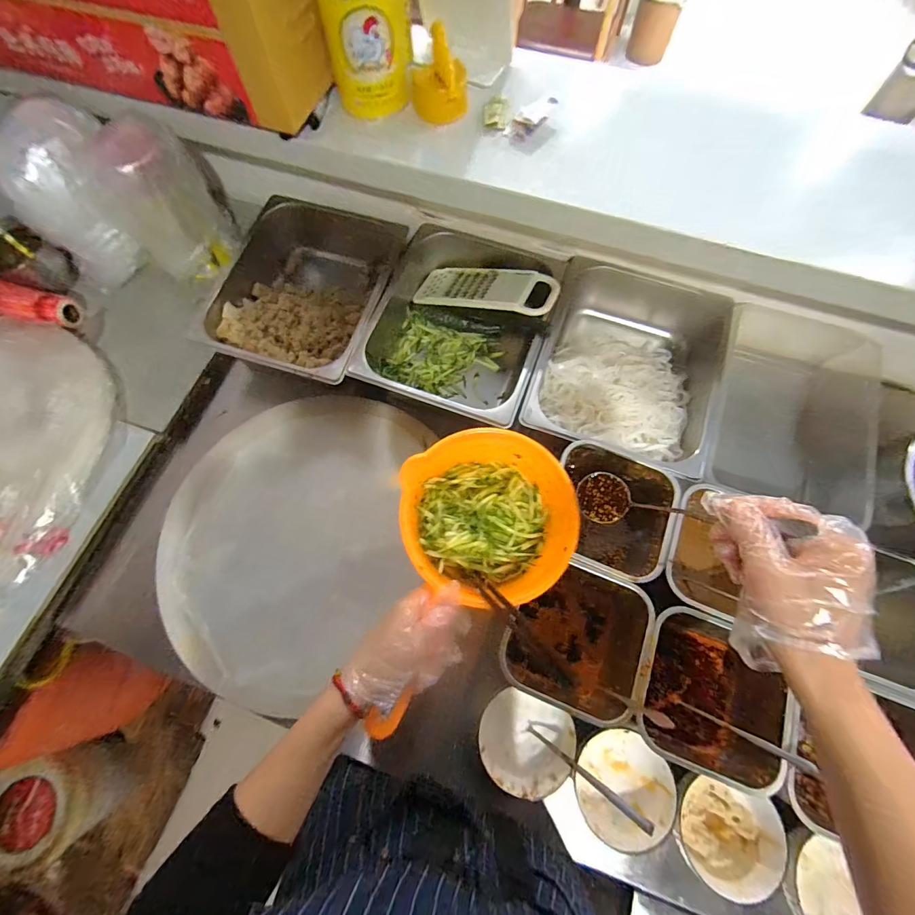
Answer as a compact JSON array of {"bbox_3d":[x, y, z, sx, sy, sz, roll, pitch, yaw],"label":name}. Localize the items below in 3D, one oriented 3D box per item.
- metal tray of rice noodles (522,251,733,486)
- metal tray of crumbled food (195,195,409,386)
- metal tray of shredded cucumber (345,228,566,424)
[{"bbox_3d":[0.265,-0.140,0.661,0.265,0.098,0.333,18,71,7],"label":"metal tray of rice noodles"},{"bbox_3d":[-0.249,-0.283,0.719,0.267,0.099,0.333,18,71,7],"label":"metal tray of crumbled food"},{"bbox_3d":[0.014,-0.221,0.692,0.265,0.107,0.342,18,71,7],"label":"metal tray of shredded cucumber"}]

